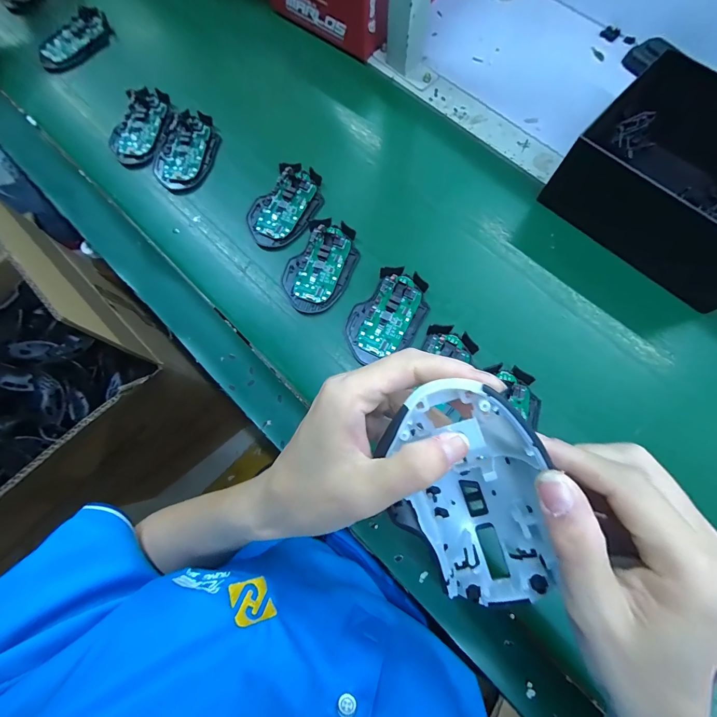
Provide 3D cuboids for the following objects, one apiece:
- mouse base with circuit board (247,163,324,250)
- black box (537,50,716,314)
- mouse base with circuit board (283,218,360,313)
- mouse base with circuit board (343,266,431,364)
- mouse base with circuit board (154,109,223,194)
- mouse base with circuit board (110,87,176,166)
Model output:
[{"bbox_3d":[-0.089,-0.188,0.414,0.070,0.019,0.110,35,78,10],"label":"mouse base with circuit board"},{"bbox_3d":[0.372,-0.206,0.377,0.224,0.083,0.199,42,79,12],"label":"black box"},{"bbox_3d":[-0.044,-0.108,0.392,0.072,0.016,0.111,25,76,8],"label":"mouse base with circuit board"},{"bbox_3d":[0.033,-0.049,0.374,0.074,0.014,0.112,27,76,8],"label":"mouse base with circuit board"},{"bbox_3d":[-0.224,-0.270,0.439,0.069,0.015,0.113,18,75,6],"label":"mouse base with circuit board"},{"bbox_3d":[-0.289,-0.311,0.446,0.069,0.015,0.111,11,74,4],"label":"mouse base with circuit board"}]

